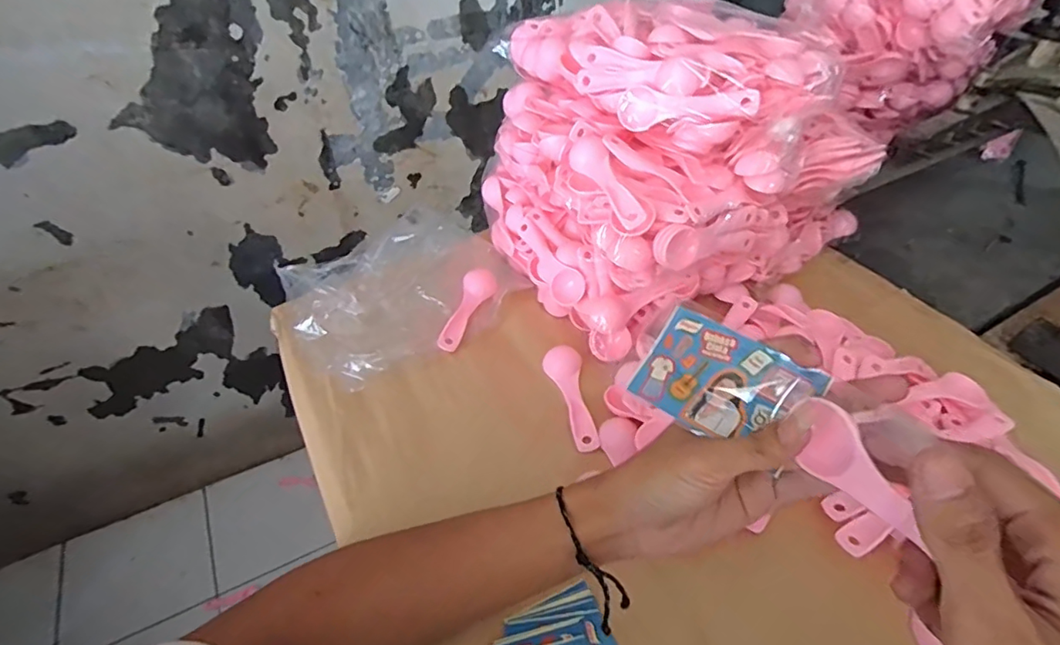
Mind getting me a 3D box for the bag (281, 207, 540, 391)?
[{"bbox_3d":[-0.141,-0.041,0.567,0.223,0.045,0.207,-28,52,-22],"label":"bag"}]

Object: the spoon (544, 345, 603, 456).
[{"bbox_3d":[0.038,0.065,0.479,0.032,0.008,0.111,-8,46,-9],"label":"spoon"}]

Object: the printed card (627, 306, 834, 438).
[{"bbox_3d":[0.105,0.033,0.296,0.088,0.006,0.057,30,87,35],"label":"printed card"}]

